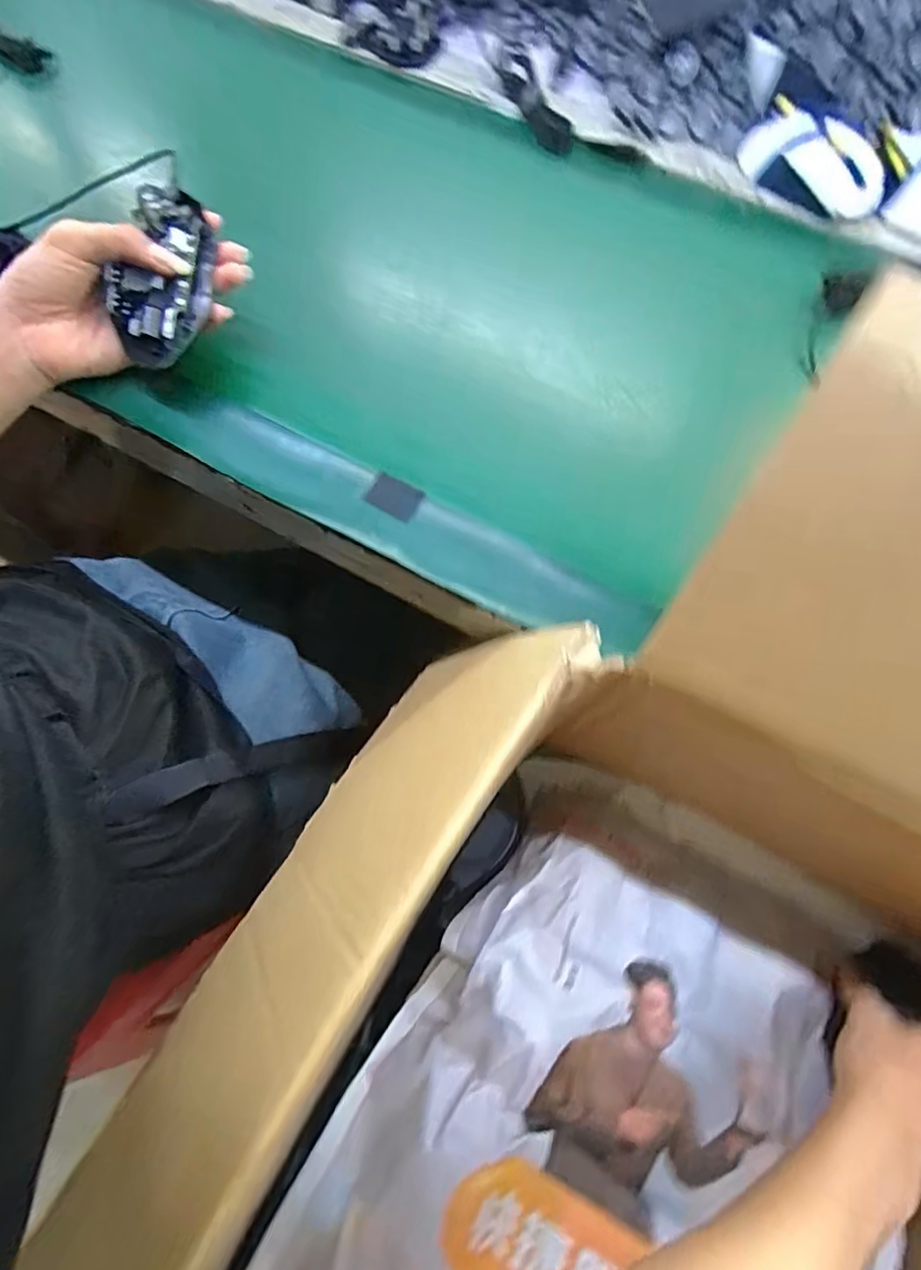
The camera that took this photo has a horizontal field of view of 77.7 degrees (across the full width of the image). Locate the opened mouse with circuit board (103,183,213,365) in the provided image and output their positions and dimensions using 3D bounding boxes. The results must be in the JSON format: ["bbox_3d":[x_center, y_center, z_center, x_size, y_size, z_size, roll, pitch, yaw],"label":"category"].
[{"bbox_3d":[-0.188,-0.226,0.361,0.050,0.022,0.103,14,93,3],"label":"opened mouse with circuit board"}]

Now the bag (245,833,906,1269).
[{"bbox_3d":[0.092,0.376,0.372,0.343,0.060,0.396,36,72,11],"label":"bag"}]

